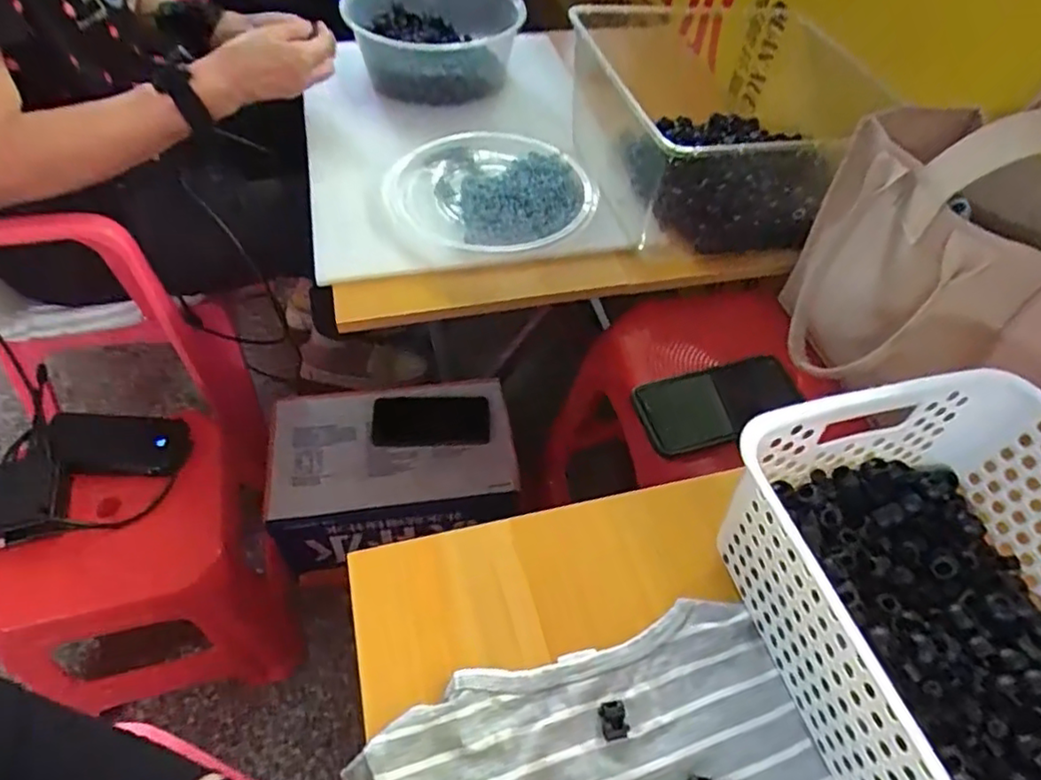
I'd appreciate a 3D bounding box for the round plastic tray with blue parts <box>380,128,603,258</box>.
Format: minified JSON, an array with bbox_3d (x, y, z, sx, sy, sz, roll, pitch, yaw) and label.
[{"bbox_3d":[-0.036,-0.227,0.720,0.223,0.034,0.194,-3,52,-7],"label":"round plastic tray with blue parts"}]

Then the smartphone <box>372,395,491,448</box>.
[{"bbox_3d":[-0.126,0.044,0.909,0.163,0.015,0.081,-2,62,-7],"label":"smartphone"}]

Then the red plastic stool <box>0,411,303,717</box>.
[{"bbox_3d":[-0.460,0.225,0.804,0.242,0.285,0.248,-9,53,-11],"label":"red plastic stool"}]

